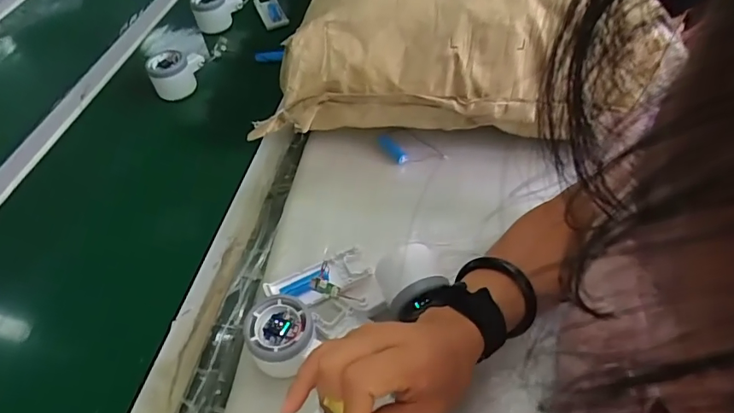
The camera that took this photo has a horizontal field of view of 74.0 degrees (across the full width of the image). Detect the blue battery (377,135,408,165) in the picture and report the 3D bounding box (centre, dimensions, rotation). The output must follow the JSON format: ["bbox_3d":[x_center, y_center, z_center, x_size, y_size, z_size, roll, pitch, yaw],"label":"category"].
[{"bbox_3d":[0.031,-0.070,0.598,0.012,0.013,0.045,-38,79,-26],"label":"blue battery"}]

